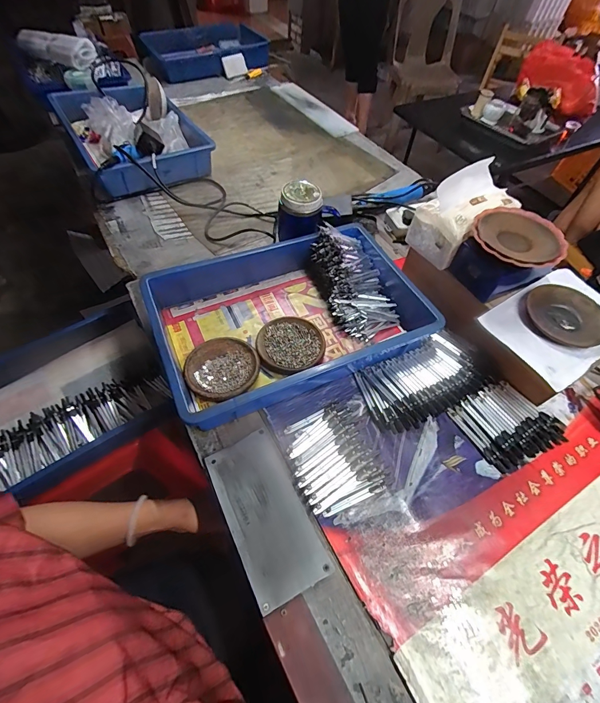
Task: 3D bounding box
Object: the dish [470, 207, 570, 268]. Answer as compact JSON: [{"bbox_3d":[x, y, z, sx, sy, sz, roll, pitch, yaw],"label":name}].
[{"bbox_3d":[0.333,-0.173,0.521,0.123,0.021,0.130,1,56,-2],"label":"dish"}]

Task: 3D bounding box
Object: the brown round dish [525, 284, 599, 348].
[{"bbox_3d":[0.416,-0.059,0.533,0.110,0.014,0.114,1,56,-2],"label":"brown round dish"}]

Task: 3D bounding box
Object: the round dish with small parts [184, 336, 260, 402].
[{"bbox_3d":[-0.124,0.026,0.552,0.112,0.020,0.111,1,56,-2],"label":"round dish with small parts"}]

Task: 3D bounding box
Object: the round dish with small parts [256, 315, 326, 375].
[{"bbox_3d":[-0.017,-0.012,0.591,0.114,0.016,0.115,1,56,-2],"label":"round dish with small parts"}]

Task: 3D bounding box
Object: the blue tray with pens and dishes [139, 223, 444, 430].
[{"bbox_3d":[-0.009,-0.068,0.589,0.438,0.078,0.282,-21,60,-15],"label":"blue tray with pens and dishes"}]

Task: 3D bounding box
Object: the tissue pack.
[{"bbox_3d":[0.280,-0.232,0.579,0.153,0.118,0.091,-26,61,-18],"label":"tissue pack"}]

